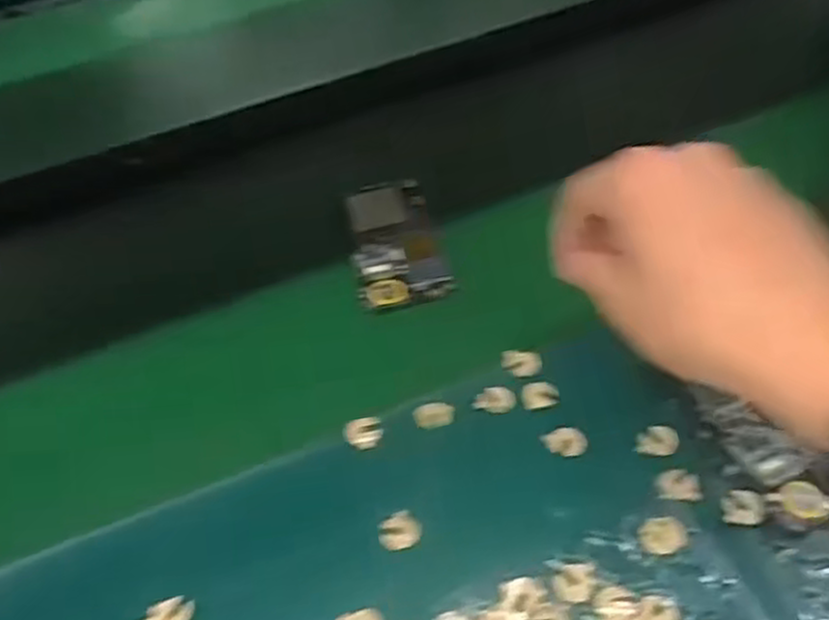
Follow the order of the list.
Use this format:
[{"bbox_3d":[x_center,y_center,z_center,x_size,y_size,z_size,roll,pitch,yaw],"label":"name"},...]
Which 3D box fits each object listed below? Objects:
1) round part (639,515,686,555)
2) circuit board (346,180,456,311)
[{"bbox_3d":[0.131,0.118,0.406,0.024,0.004,0.019,-8,52,-3],"label":"round part"},{"bbox_3d":[-0.015,-0.049,0.570,0.065,0.017,0.112,-13,52,-6],"label":"circuit board"}]

